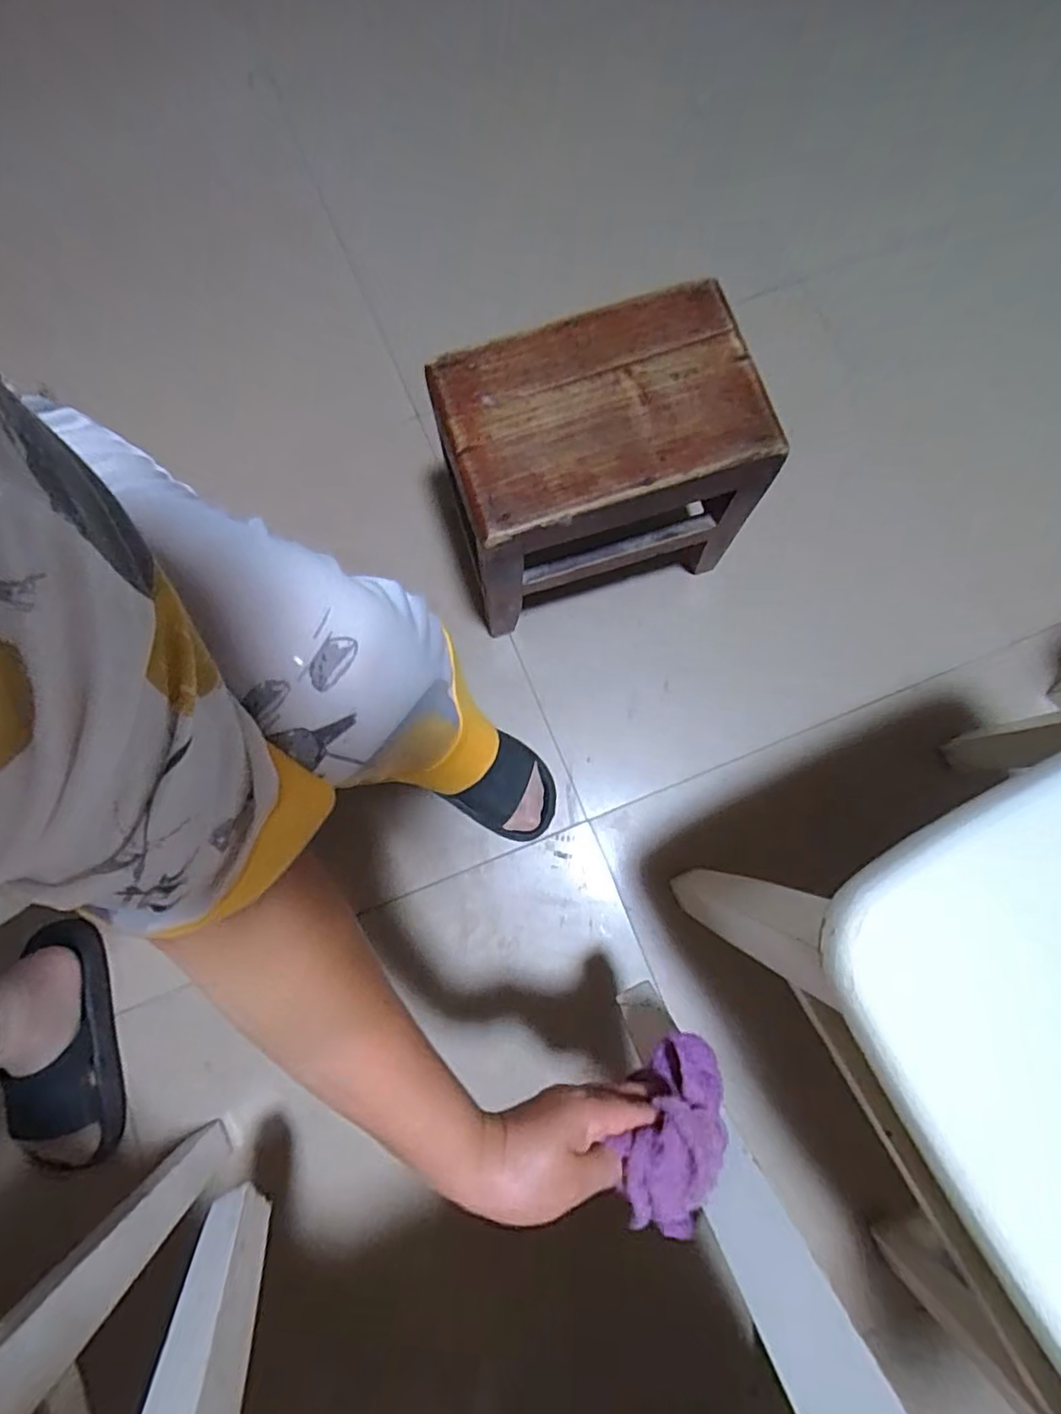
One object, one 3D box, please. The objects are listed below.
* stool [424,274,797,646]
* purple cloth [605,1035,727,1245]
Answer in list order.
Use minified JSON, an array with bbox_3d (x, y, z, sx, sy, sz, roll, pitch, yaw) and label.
[{"bbox_3d":[0.067,-0.250,0.693,0.290,0.257,0.190,-17,79,-3],"label":"stool"},{"bbox_3d":[0.094,0.268,0.404,0.053,0.042,0.109,27,41,6],"label":"purple cloth"}]

